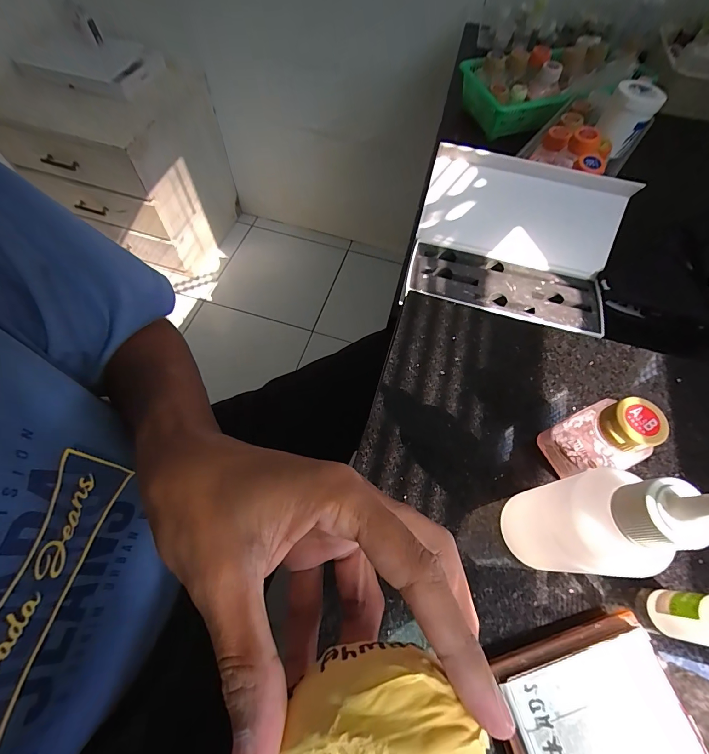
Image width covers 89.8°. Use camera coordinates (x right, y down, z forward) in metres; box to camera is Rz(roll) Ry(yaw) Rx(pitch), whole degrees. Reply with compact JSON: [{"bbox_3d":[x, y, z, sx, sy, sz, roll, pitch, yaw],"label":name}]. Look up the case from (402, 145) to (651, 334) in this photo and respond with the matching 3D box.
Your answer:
[{"bbox_3d":[0.177,-0.150,0.384,0.215,0.077,0.148,14,63,4],"label":"case"}]

